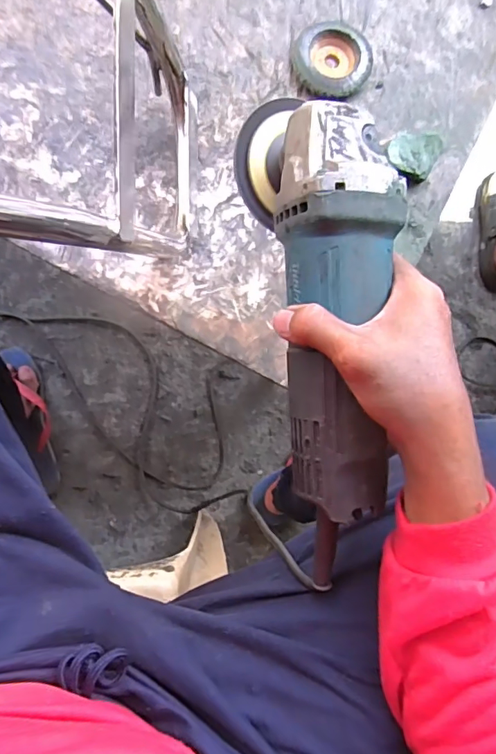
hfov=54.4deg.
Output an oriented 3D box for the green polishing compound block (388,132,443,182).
[{"bbox_3d":[0.171,-0.233,0.499,0.045,0.022,0.052,28,82,-3],"label":"green polishing compound block"}]

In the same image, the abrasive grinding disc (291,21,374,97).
[{"bbox_3d":[0.087,-0.334,0.509,0.082,0.014,0.077,1,84,-6],"label":"abrasive grinding disc"}]

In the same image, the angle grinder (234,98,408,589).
[{"bbox_3d":[0.048,-0.033,0.292,0.076,0.070,0.265,-5,91,-7],"label":"angle grinder"}]

